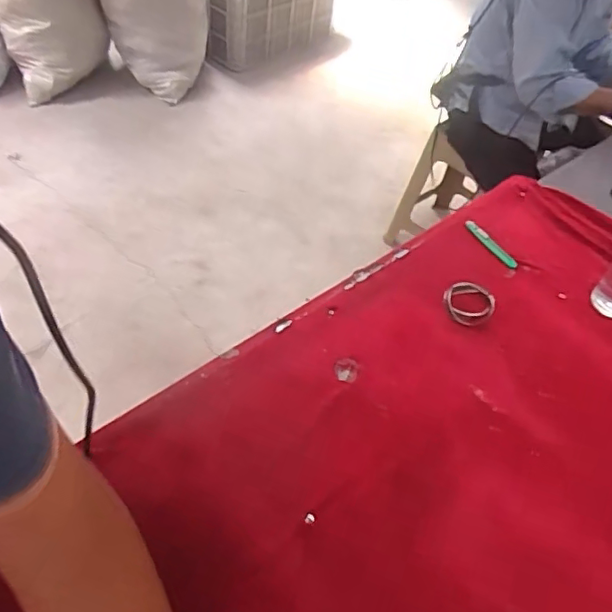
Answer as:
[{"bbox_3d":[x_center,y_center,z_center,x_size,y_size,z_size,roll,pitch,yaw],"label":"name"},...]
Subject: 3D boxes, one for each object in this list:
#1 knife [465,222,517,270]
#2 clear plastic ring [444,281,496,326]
[{"bbox_3d":[0.313,-0.106,0.950,0.018,0.014,0.114,-25,55,-20],"label":"knife"},{"bbox_3d":[0.245,-0.006,0.845,0.068,0.011,0.071,-39,72,-11],"label":"clear plastic ring"}]

